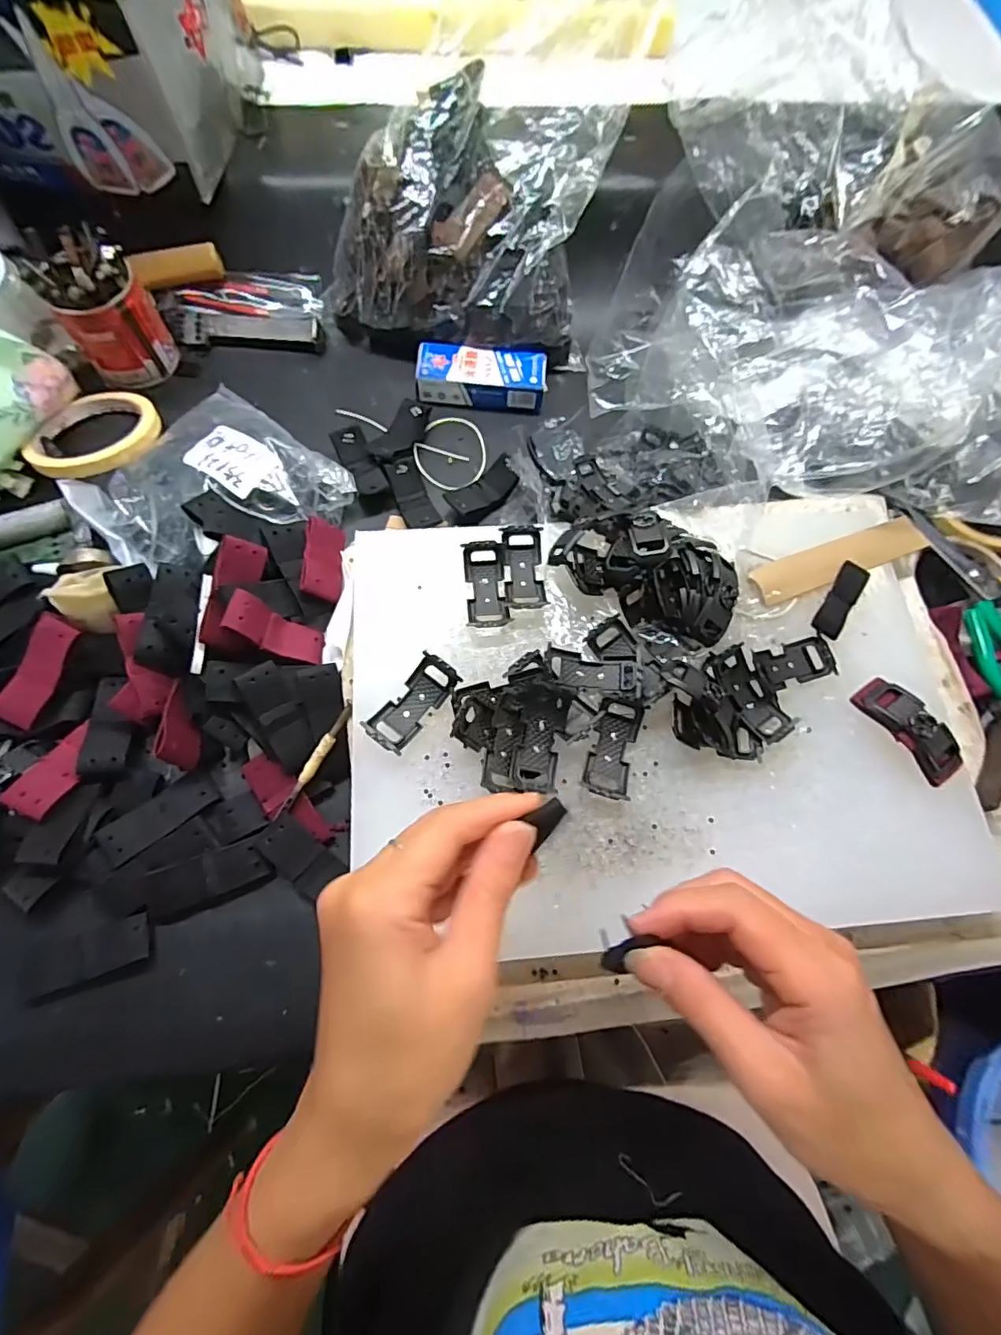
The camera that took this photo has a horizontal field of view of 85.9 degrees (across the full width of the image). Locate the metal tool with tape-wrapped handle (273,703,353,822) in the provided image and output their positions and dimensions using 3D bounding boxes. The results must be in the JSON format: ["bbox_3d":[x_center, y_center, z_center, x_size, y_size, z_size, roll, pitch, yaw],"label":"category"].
[{"bbox_3d":[-0.114,0.058,0.328,0.008,0.006,0.079,31,85,11],"label":"metal tool with tape-wrapped handle"}]

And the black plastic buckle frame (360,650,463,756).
[{"bbox_3d":[-0.050,0.021,0.309,0.025,0.015,0.059,36,73,10],"label":"black plastic buckle frame"}]

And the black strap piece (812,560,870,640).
[{"bbox_3d":[0.220,-0.044,0.346,0.017,0.004,0.059,34,73,9],"label":"black strap piece"}]

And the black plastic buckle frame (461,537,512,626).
[{"bbox_3d":[-0.009,-0.051,0.337,0.025,0.014,0.057,-5,71,-4],"label":"black plastic buckle frame"}]

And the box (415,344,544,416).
[{"bbox_3d":[-0.015,-0.241,0.448,0.103,0.025,0.041,4,71,-1],"label":"box"}]

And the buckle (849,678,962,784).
[{"bbox_3d":[0.242,0.035,0.314,0.026,0.013,0.065,-35,76,-13],"label":"buckle"}]

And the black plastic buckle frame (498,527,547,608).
[{"bbox_3d":[0.016,-0.063,0.343,0.025,0.013,0.056,-6,71,-5],"label":"black plastic buckle frame"}]

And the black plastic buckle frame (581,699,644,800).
[{"bbox_3d":[0.064,0.046,0.306,0.026,0.014,0.055,15,71,3],"label":"black plastic buckle frame"}]

